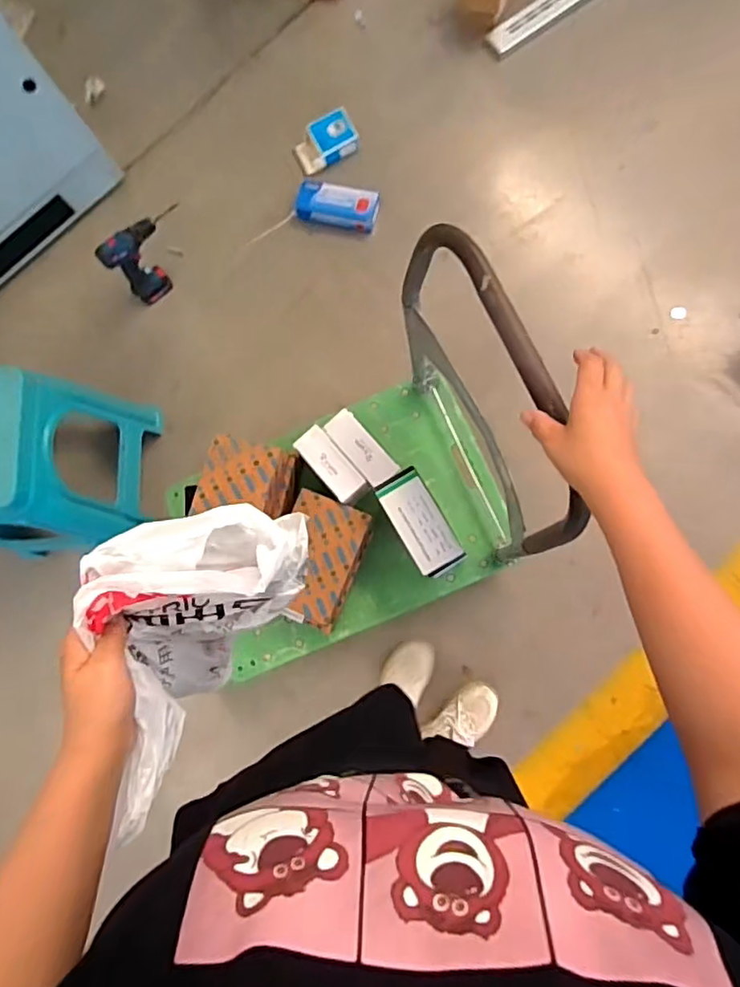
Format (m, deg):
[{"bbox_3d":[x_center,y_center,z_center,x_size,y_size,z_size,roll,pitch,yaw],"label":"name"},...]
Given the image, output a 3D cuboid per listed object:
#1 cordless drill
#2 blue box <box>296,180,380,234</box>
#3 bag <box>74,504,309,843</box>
[{"bbox_3d":[-0.552,-0.613,1.490,0.067,0.234,0.225,43,88,10],"label":"cordless drill"},{"bbox_3d":[-0.087,-0.755,1.535,0.215,0.063,0.105,13,85,7],"label":"blue box"},{"bbox_3d":[-0.133,0.129,0.509,0.161,0.156,0.211,-15,85,6],"label":"bag"}]

